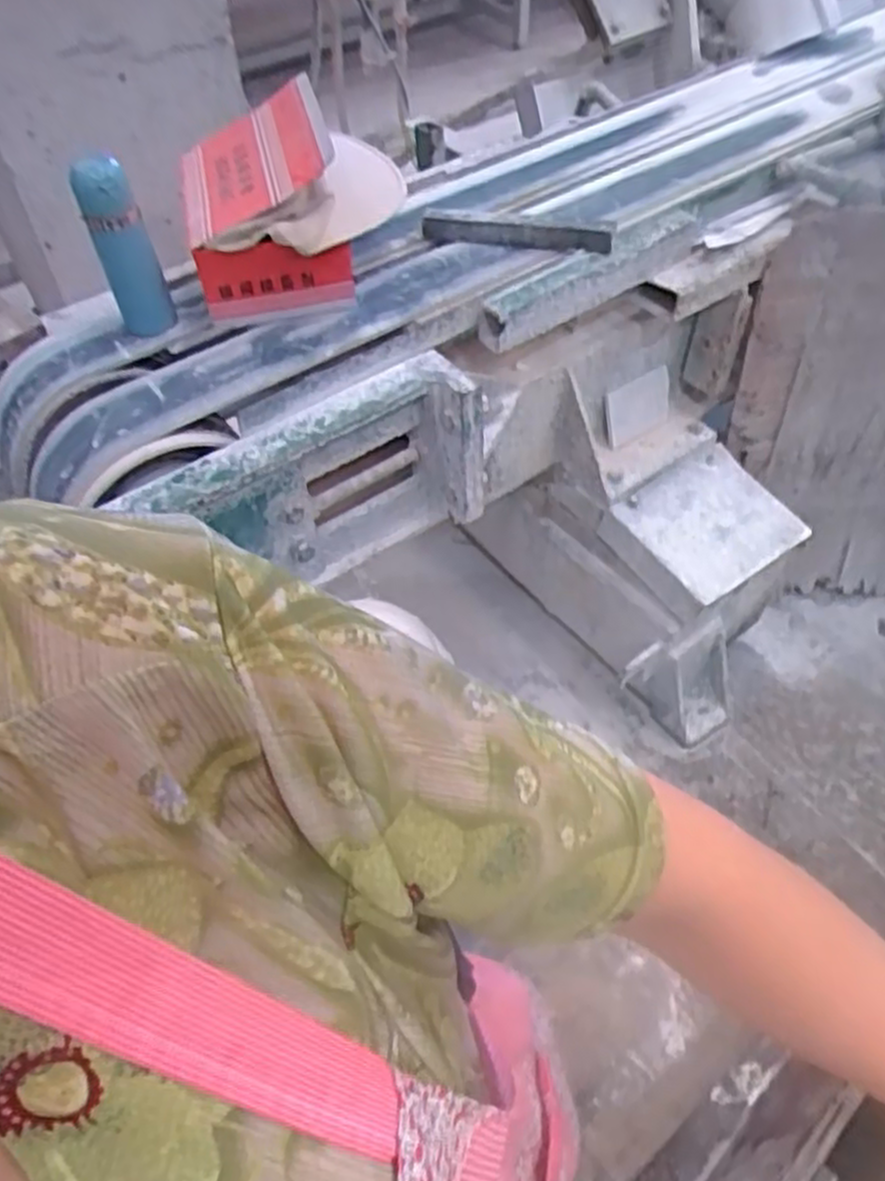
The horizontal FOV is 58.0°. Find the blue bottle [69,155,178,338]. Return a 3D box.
[{"bbox_3d":[-0.377,-0.402,0.948,0.064,0.213,0.053,-17,53,-10],"label":"blue bottle"}]

